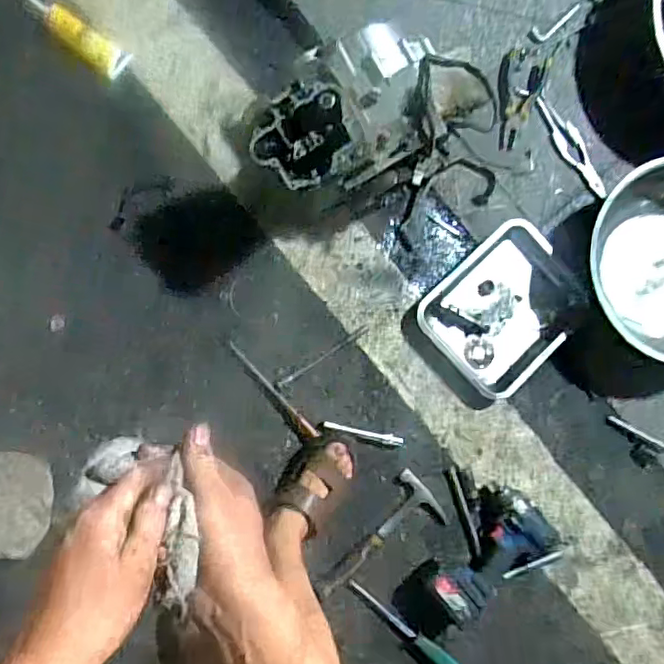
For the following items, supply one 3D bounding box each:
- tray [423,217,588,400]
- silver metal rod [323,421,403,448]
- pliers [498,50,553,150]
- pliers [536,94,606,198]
[{"bbox_3d":[0.339,-0.045,1.175,0.289,0.033,0.243,-44,92,-5],"label":"tray"},{"bbox_3d":[0.061,0.191,1.135,0.153,0.010,0.020,15,87,-4],"label":"silver metal rod"},{"bbox_3d":[0.359,-0.462,1.198,0.087,0.034,0.196,22,86,-4],"label":"pliers"},{"bbox_3d":[0.486,-0.377,1.217,0.055,0.024,0.234,-34,91,-5],"label":"pliers"}]

